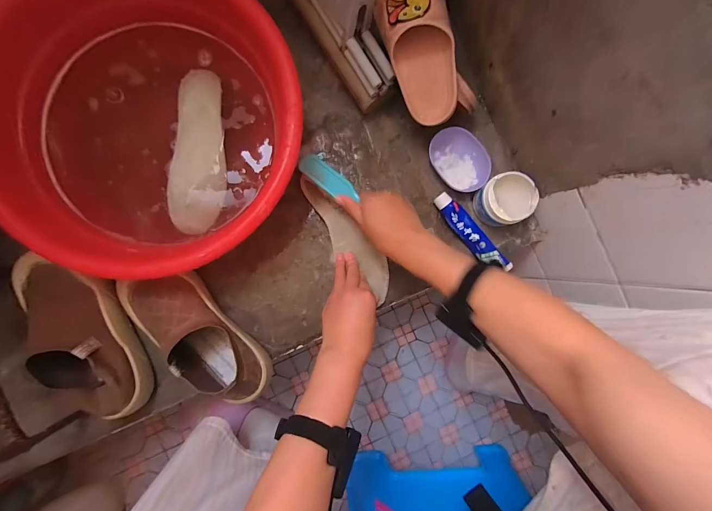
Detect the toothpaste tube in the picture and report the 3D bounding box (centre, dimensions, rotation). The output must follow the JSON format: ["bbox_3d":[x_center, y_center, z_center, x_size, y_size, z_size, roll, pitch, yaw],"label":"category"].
[{"bbox_3d":[0.189,-0.035,0.533,0.035,0.024,0.162,-41,92,-5],"label":"toothpaste tube"}]

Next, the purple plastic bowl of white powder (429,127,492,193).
[{"bbox_3d":[0.171,-0.158,0.533,0.084,0.029,0.107,-37,92,-5],"label":"purple plastic bowl of white powder"}]

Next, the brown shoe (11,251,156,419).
[{"bbox_3d":[-0.382,0.107,0.443,0.101,0.080,0.255,-31,91,-5],"label":"brown shoe"}]

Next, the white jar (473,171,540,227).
[{"bbox_3d":[0.232,-0.087,0.508,0.074,0.051,0.074,0,88,-5],"label":"white jar"}]

